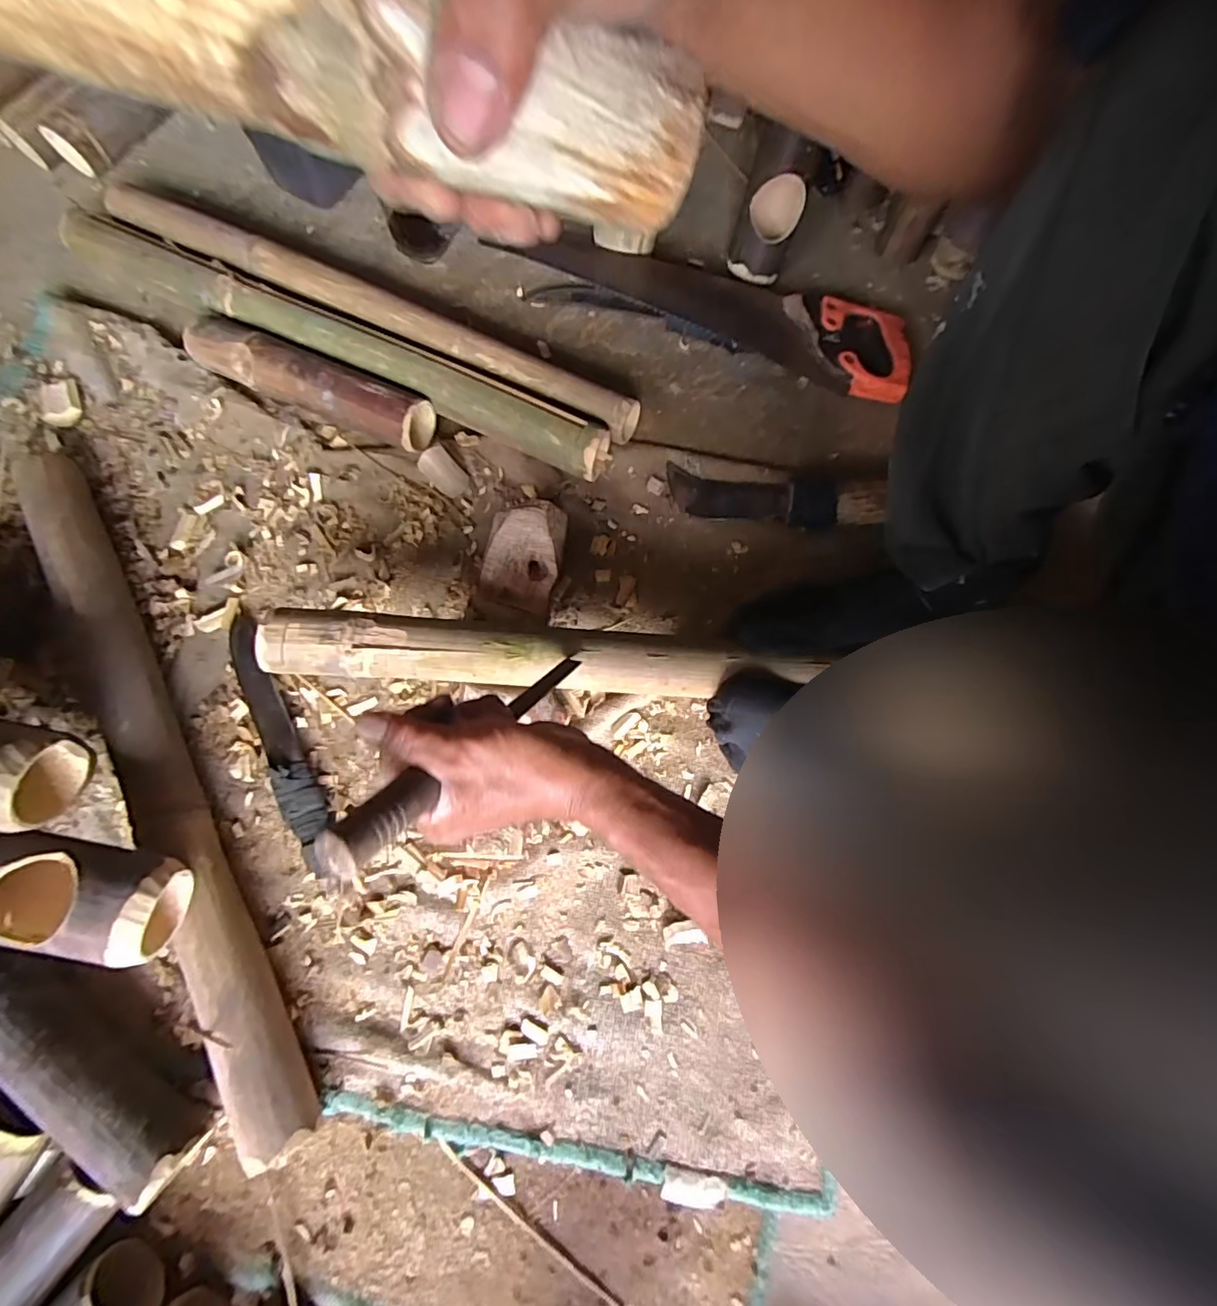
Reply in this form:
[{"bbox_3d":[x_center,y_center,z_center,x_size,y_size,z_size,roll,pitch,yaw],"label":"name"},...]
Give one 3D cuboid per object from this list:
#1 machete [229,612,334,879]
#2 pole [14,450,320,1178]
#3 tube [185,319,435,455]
[{"bbox_3d":[-0.307,0.077,0.524,0.037,0.017,0.258,-27,76,-9],"label":"machete"},{"bbox_3d":[-0.397,0.086,0.494,0.058,0.059,0.659,-27,76,-9],"label":"pole"},{"bbox_3d":[-0.319,-0.289,0.609,0.261,0.057,0.055,22,74,5],"label":"tube"}]

